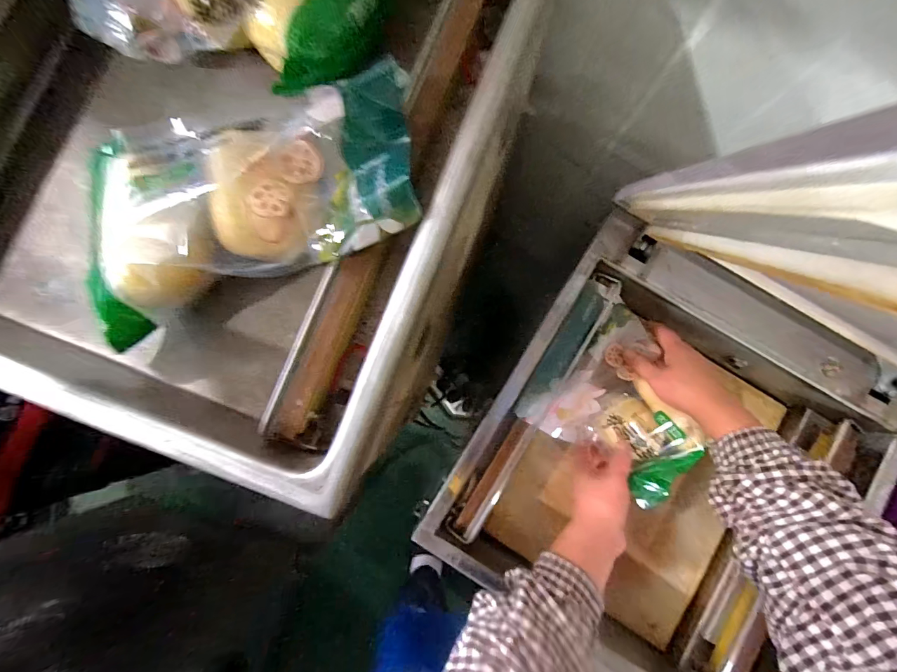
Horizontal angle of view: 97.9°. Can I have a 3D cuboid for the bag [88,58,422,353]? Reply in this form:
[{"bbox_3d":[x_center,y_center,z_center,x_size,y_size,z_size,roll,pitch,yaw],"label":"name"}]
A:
[{"bbox_3d":[-0.140,-0.091,0.275,0.236,0.070,0.157,-7,83,-1],"label":"bag"}]

